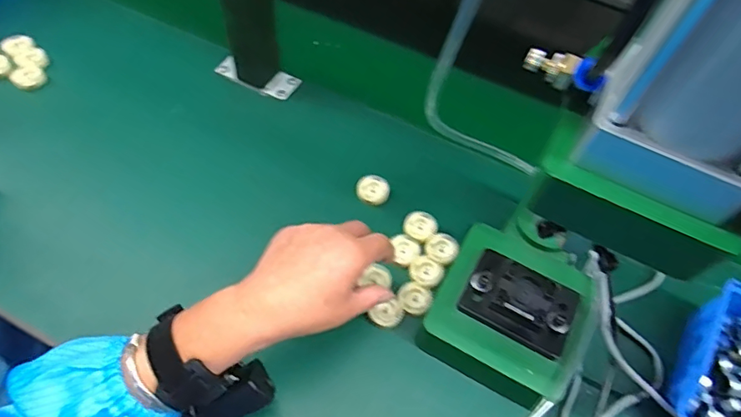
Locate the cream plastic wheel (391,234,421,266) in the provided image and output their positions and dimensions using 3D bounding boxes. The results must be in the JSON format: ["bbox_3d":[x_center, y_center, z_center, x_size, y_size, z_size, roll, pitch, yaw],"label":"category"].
[{"bbox_3d":[0.033,0.042,0.497,0.027,0.015,0.029,2,57,-3],"label":"cream plastic wheel"}]

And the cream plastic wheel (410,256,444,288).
[{"bbox_3d":[0.054,0.062,0.481,0.032,0.008,0.031,2,57,-3],"label":"cream plastic wheel"}]

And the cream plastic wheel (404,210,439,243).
[{"bbox_3d":[0.052,0.019,0.509,0.033,0.014,0.033,2,57,-3],"label":"cream plastic wheel"}]

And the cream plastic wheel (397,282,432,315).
[{"bbox_3d":[0.041,0.086,0.470,0.031,0.005,0.029,2,57,-3],"label":"cream plastic wheel"}]

